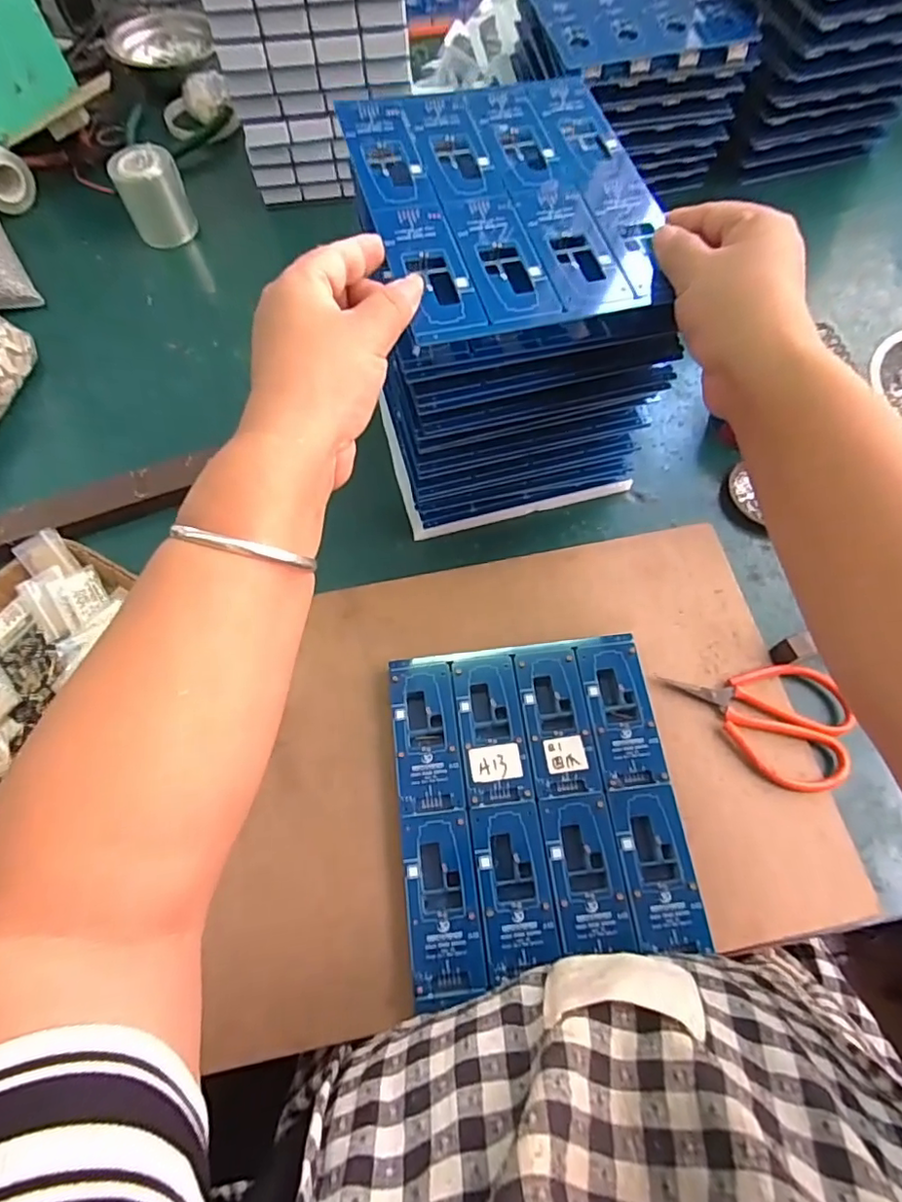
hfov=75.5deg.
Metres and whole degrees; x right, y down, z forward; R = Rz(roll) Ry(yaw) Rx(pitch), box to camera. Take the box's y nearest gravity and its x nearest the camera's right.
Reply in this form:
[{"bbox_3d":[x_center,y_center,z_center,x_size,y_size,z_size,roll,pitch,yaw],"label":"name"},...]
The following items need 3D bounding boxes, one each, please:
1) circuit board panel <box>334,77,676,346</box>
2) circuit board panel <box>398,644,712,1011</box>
[{"bbox_3d":[0.033,-0.230,0.330,0.157,0.004,0.183,-14,71,-9],"label":"circuit board panel"},{"bbox_3d":[0.050,0.116,0.351,0.159,0.020,0.182,-7,68,-2],"label":"circuit board panel"}]

